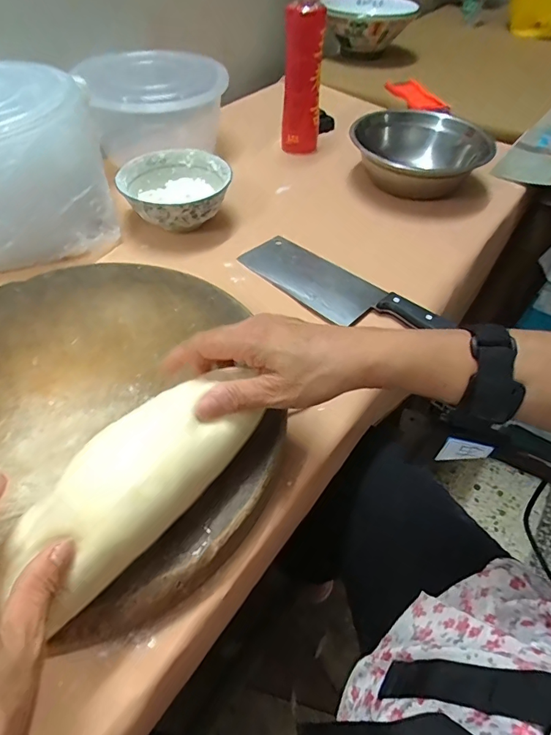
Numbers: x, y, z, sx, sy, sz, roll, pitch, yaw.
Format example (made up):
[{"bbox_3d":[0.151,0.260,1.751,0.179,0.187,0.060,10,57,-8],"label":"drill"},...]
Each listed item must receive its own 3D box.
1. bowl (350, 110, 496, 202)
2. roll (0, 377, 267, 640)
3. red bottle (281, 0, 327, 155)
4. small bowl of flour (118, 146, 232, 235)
[{"bbox_3d":[0.215,-0.325,0.676,0.184,0.077,0.186,1,49,-1],"label":"bowl"},{"bbox_3d":[-0.083,0.071,0.266,0.057,0.050,0.160,37,64,26],"label":"roll"},{"bbox_3d":[0.040,-0.466,0.690,0.064,0.209,0.057,-1,49,-3],"label":"red bottle"},{"bbox_3d":[-0.136,-0.234,0.597,0.137,0.063,0.137,1,49,-1],"label":"small bowl of flour"}]

